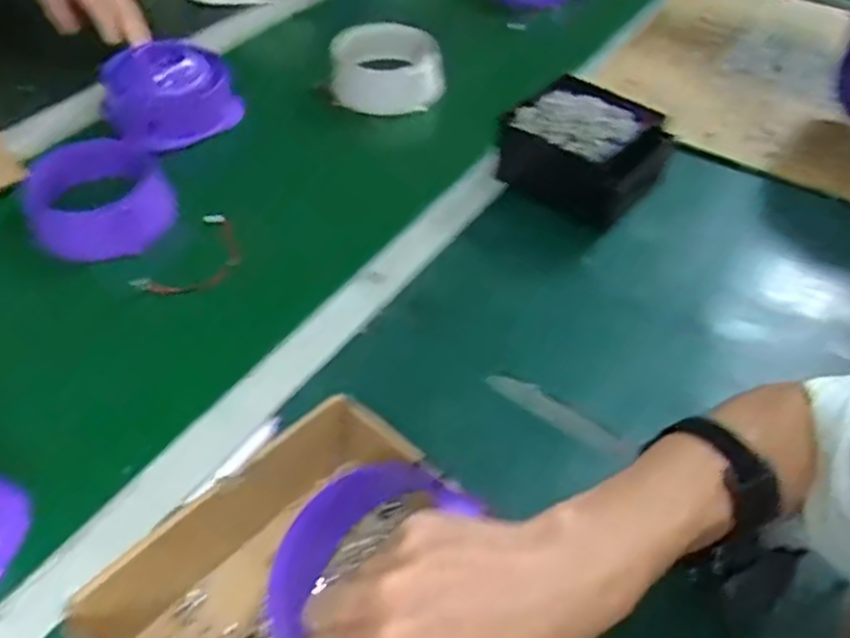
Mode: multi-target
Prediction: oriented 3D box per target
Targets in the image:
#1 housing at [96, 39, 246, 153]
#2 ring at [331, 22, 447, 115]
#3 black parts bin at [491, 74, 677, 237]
[{"bbox_3d":[-0.299,-0.265,0.816,0.135,0.076,0.122,-31,55,-26],"label":"housing"},{"bbox_3d":[-0.044,-0.302,0.873,0.132,0.082,0.132,1,47,-1],"label":"ring"},{"bbox_3d":[0.159,-0.170,0.714,0.146,0.073,0.132,32,54,25],"label":"black parts bin"}]

